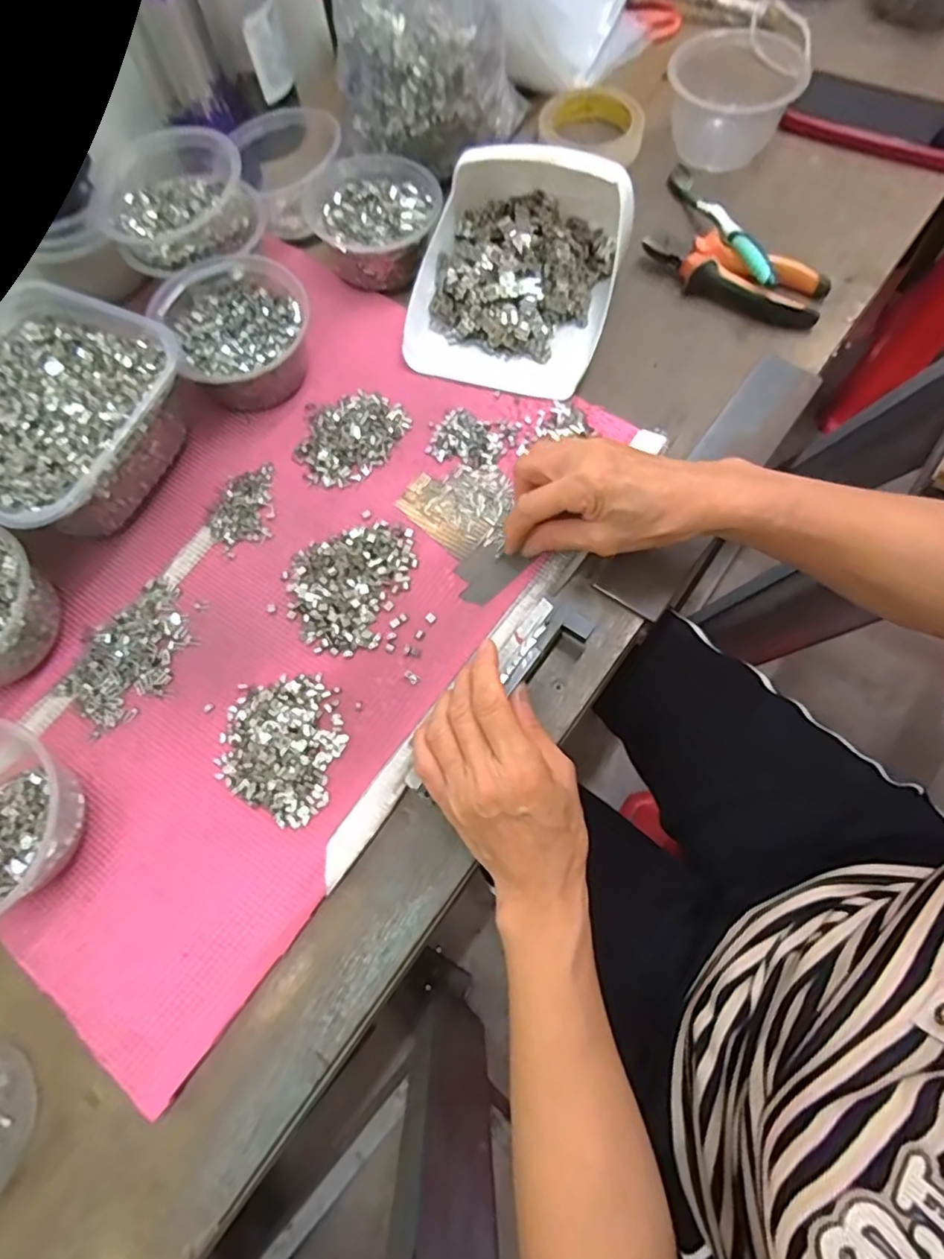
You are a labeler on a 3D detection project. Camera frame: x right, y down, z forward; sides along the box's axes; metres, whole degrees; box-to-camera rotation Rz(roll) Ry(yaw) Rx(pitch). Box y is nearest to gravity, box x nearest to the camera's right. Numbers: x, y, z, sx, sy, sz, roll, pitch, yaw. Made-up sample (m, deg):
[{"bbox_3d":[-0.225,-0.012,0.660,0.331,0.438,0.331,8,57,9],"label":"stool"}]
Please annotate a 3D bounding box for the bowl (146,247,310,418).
[{"bbox_3d":[-0.179,-0.231,0.465,0.099,0.060,0.115,-30,72,-8],"label":"bowl"}]

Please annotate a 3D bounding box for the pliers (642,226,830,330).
[{"bbox_3d":[0.216,-0.294,0.494,0.148,0.024,0.056,25,74,11],"label":"pliers"}]

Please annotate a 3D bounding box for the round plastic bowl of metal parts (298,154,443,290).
[{"bbox_3d":[-0.086,-0.354,0.513,0.108,0.045,0.134,-22,71,-5],"label":"round plastic bowl of metal parts"}]

